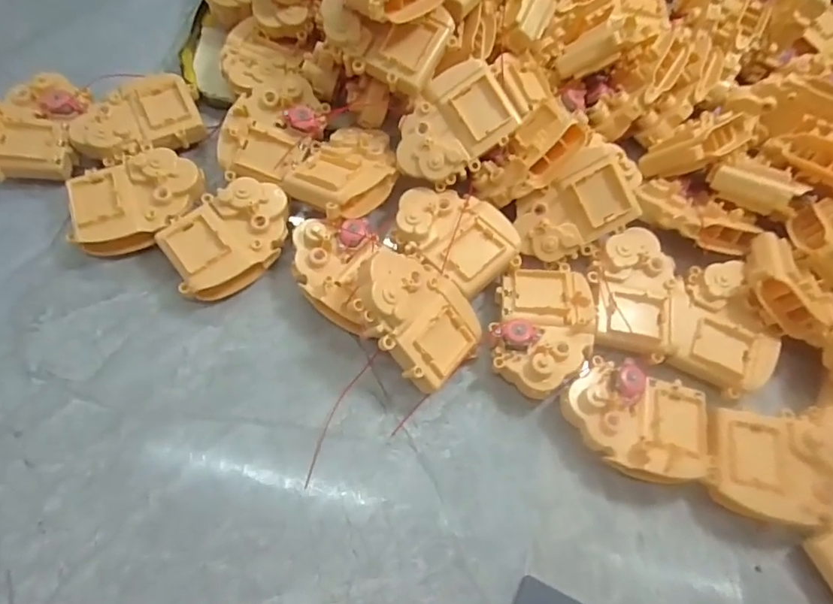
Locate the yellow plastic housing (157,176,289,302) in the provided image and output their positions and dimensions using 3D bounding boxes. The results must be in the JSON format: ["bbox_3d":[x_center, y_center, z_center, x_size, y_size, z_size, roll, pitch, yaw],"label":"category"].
[{"bbox_3d":[-0.142,-0.049,0.400,0.069,0.032,0.099,40,69,13],"label":"yellow plastic housing"}]

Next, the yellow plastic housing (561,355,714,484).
[{"bbox_3d":[0.154,0.085,0.364,0.104,0.038,0.075,19,66,4],"label":"yellow plastic housing"}]

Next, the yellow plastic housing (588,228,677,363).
[{"bbox_3d":[0.166,-0.010,0.397,0.059,0.020,0.097,16,65,2],"label":"yellow plastic housing"}]

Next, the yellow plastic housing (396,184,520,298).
[{"bbox_3d":[0.029,-0.054,0.403,0.071,0.018,0.098,-35,73,-18],"label":"yellow plastic housing"}]

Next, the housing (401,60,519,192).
[{"bbox_3d":[0.028,-0.138,0.410,0.096,0.018,0.070,-38,90,6],"label":"housing"}]

